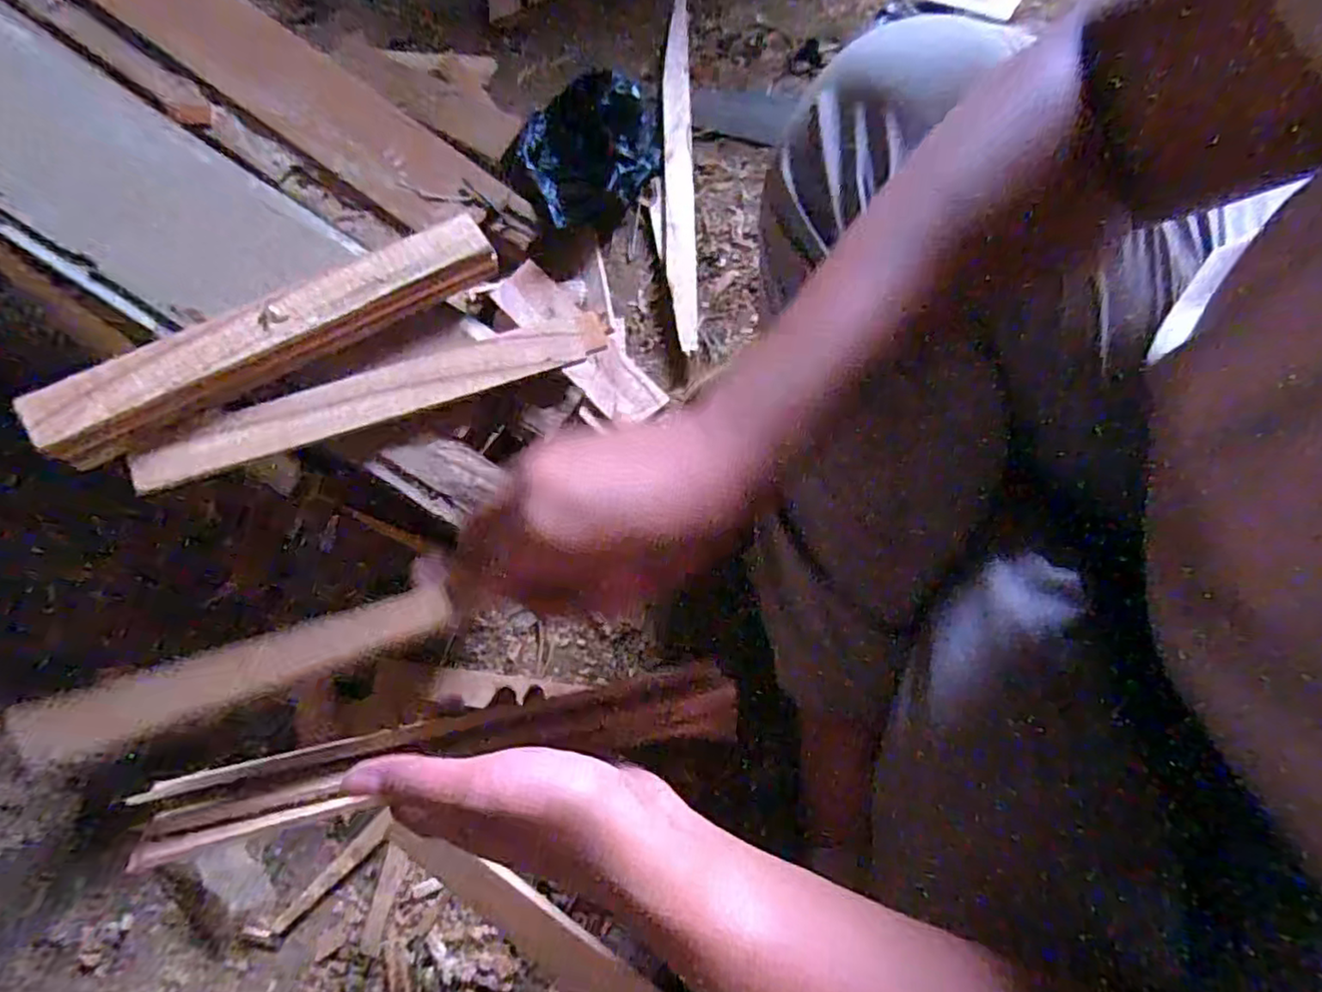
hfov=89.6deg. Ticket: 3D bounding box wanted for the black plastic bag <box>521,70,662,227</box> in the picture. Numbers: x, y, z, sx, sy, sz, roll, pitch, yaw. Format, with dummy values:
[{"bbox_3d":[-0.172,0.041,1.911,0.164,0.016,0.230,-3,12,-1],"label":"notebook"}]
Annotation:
[{"bbox_3d":[-0.065,-0.339,0.620,0.132,0.064,0.152,-7,72,0],"label":"black plastic bag"}]

